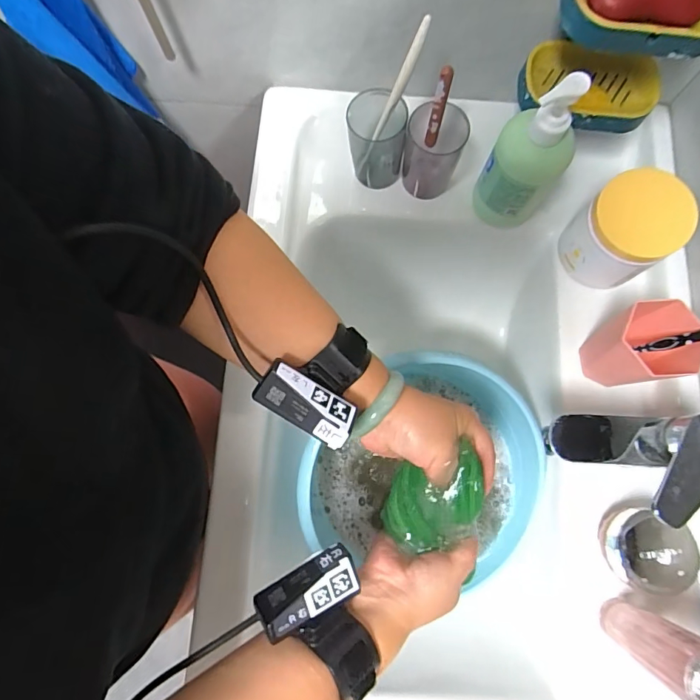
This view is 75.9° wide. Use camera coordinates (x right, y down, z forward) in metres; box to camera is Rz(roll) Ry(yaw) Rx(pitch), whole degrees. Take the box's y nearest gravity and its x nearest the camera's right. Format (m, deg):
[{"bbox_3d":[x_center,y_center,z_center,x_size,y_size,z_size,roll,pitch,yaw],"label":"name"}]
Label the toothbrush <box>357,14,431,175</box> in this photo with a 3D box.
[{"bbox_3d":[0.041,-0.254,0.465,0.019,0.171,0.014,-28,78,-29],"label":"toothbrush"}]

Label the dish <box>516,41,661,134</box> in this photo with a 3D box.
[{"bbox_3d":[0.236,-0.258,0.446,0.125,0.035,0.075,10,77,2],"label":"dish"}]

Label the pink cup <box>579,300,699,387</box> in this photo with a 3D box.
[{"bbox_3d":[0.276,-0.003,0.433,0.066,0.094,0.061,0,77,0],"label":"pink cup"}]

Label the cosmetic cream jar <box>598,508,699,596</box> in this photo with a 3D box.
[{"bbox_3d":[0.271,0.183,0.410,0.067,0.039,0.065,0,77,0],"label":"cosmetic cream jar"}]

